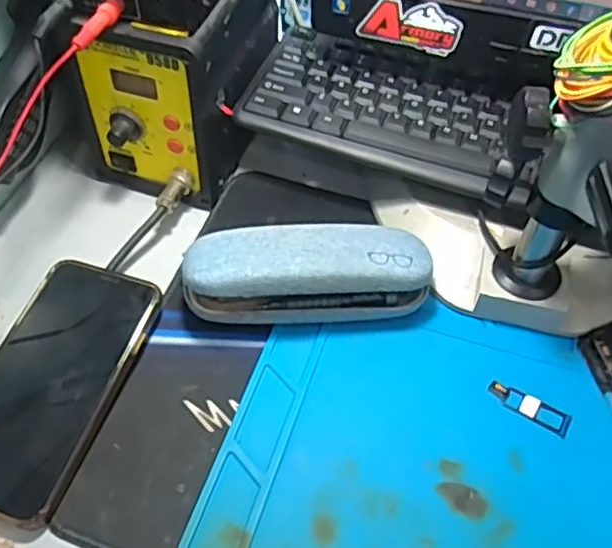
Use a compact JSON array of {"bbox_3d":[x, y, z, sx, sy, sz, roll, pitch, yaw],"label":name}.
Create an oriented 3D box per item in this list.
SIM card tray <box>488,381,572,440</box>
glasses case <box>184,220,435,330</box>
[{"bbox_3d":[0.137,0.081,0.391,0.051,0.004,0.016,27,58,19],"label":"SIM card tray"},{"bbox_3d":[0.001,-0.002,0.420,0.154,0.052,0.062,-3,54,-2],"label":"glasses case"}]

